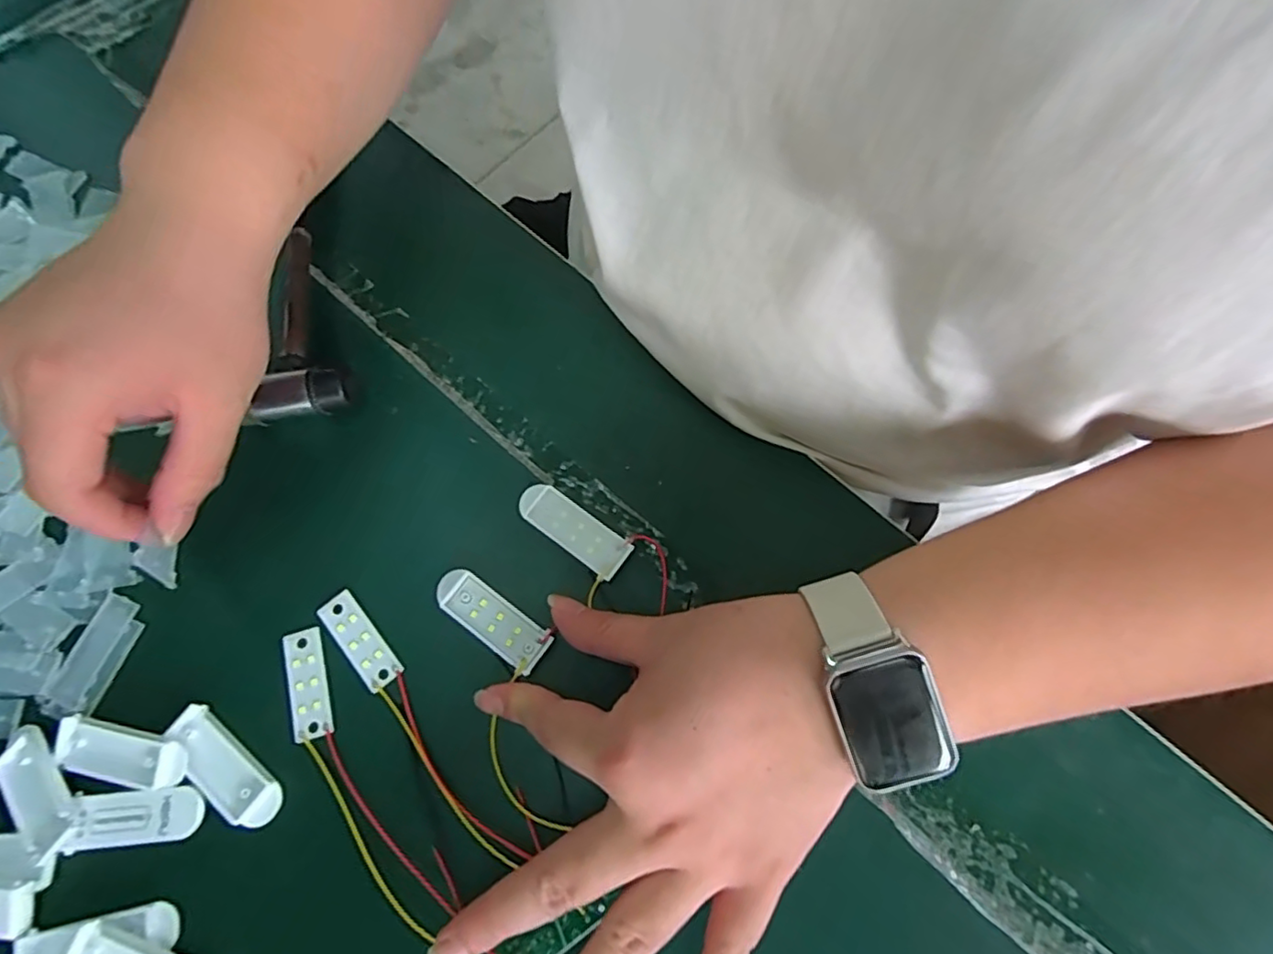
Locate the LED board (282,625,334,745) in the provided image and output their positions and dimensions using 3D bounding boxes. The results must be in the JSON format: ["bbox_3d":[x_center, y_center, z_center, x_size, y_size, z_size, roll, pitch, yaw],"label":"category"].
[{"bbox_3d":[-0.146,0.090,0.268,0.016,0.004,0.046,-15,72,-5],"label":"LED board"}]

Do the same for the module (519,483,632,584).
[{"bbox_3d":[-0.030,0.024,0.286,0.057,0.005,0.020,35,75,11],"label":"module"}]

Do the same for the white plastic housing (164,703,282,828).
[{"bbox_3d":[-0.174,0.123,0.257,0.058,0.007,0.021,39,76,12],"label":"white plastic housing"}]

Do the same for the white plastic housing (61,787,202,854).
[{"bbox_3d":[-0.205,0.139,0.249,0.053,0.004,0.020,-4,72,-1],"label":"white plastic housing"}]

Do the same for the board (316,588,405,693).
[{"bbox_3d":[-0.124,0.073,0.274,0.016,0.004,0.045,-38,76,-11],"label":"board"}]

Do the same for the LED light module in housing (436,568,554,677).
[{"bbox_3d":[-0.065,0.064,0.275,0.057,0.004,0.020,35,75,11],"label":"LED light module in housing"}]

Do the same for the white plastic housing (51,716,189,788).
[{"bbox_3d":[-0.217,0.116,0.255,0.059,0.006,0.020,10,72,4],"label":"white plastic housing"}]

